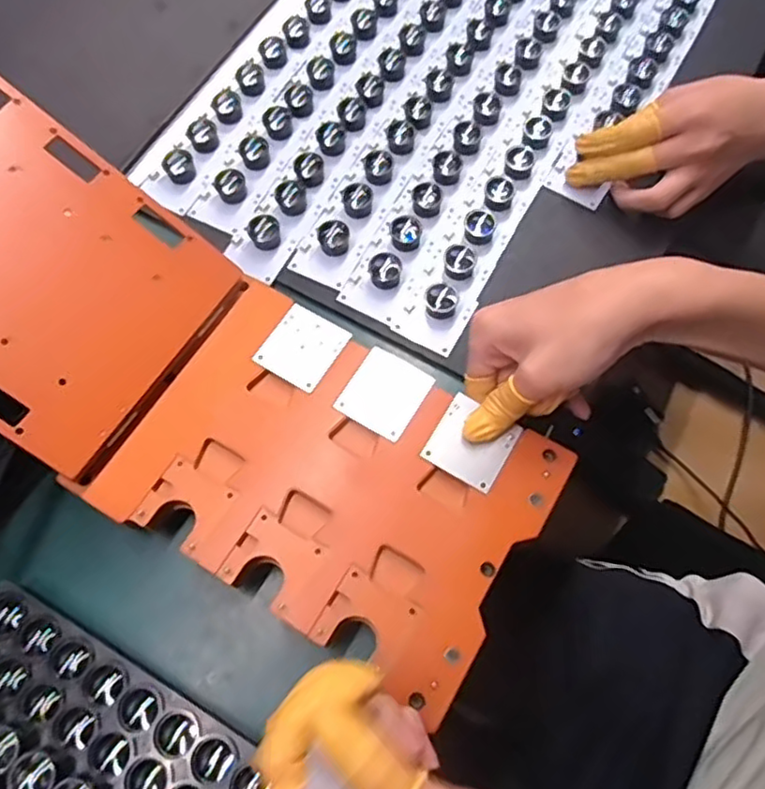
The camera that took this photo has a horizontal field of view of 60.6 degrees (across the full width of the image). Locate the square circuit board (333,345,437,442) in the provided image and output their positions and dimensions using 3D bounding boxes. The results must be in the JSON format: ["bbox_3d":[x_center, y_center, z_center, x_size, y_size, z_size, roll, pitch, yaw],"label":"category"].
[{"bbox_3d":[0.002,-0.001,0.396,0.045,0.004,0.048,30,70,12],"label":"square circuit board"}]

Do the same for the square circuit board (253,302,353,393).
[{"bbox_3d":[-0.050,-0.030,0.412,0.045,0.004,0.047,31,72,13],"label":"square circuit board"}]

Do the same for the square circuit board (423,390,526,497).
[{"bbox_3d":[0.052,0.028,0.382,0.044,0.004,0.045,30,70,12],"label":"square circuit board"}]

